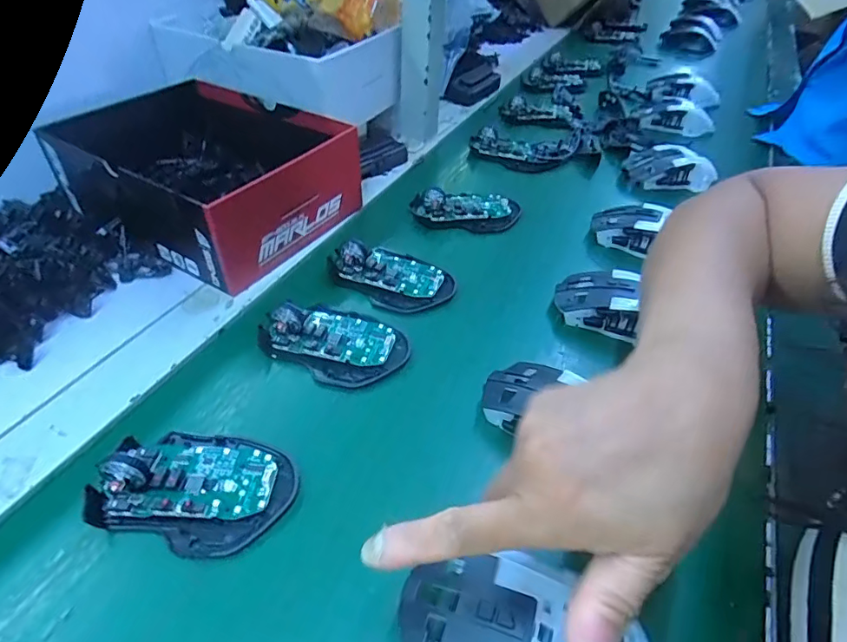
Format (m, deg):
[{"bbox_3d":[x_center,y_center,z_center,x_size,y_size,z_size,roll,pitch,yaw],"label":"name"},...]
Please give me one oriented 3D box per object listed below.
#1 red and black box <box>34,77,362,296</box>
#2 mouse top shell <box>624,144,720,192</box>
[{"bbox_3d":[-0.208,-0.152,0.506,0.229,0.073,0.198,24,47,18],"label":"red and black box"},{"bbox_3d":[0.294,-0.185,0.603,0.097,0.037,0.061,11,45,8],"label":"mouse top shell"}]

